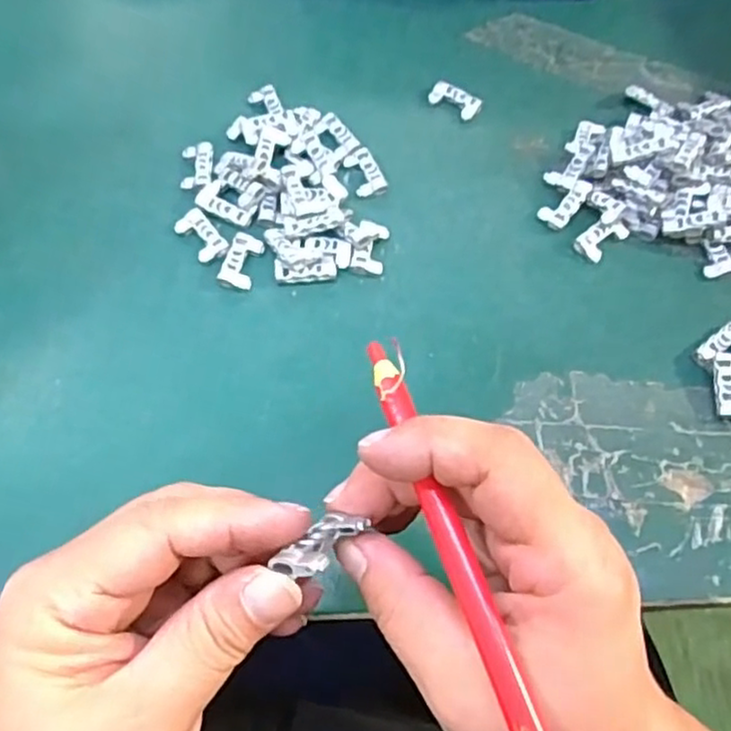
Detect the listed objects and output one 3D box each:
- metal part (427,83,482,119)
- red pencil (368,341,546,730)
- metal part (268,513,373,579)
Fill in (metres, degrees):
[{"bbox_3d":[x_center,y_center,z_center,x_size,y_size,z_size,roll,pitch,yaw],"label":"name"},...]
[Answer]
[{"bbox_3d":[0.053,-0.157,0.404,0.030,0.008,0.015,29,64,12],"label":"metal part"},{"bbox_3d":[0.030,0.064,0.176,0.009,0.005,0.164,-16,65,-12],"label":"red pencil"},{"bbox_3d":[-0.012,0.050,0.193,0.013,0.010,0.029,38,31,16],"label":"metal part"}]

